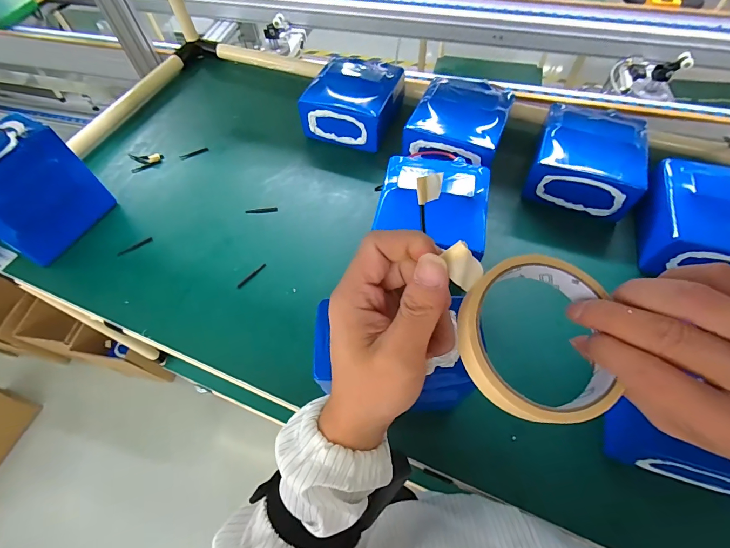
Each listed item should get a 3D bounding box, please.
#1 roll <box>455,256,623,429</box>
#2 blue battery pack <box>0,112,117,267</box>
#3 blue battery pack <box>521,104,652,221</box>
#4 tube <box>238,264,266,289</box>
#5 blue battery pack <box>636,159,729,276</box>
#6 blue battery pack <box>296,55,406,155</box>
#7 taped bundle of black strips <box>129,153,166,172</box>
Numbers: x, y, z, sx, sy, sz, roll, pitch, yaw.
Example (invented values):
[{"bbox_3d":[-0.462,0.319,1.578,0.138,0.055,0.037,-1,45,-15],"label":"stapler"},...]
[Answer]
[{"bbox_3d":[0.093,0.034,0.197,0.084,0.030,0.087,-1,59,2],"label":"roll"},{"bbox_3d":[-0.463,-0.107,0.508,0.062,0.172,0.144,18,62,13],"label":"blue battery pack"},{"bbox_3d":[0.331,-0.171,0.542,0.147,0.093,0.141,19,62,13],"label":"blue battery pack"},{"bbox_3d":[-0.162,0.003,0.514,0.006,0.004,0.050,37,68,22],"label":"tube"},{"bbox_3d":[0.457,-0.071,0.478,0.153,0.073,0.153,13,61,10],"label":"blue battery pack"},{"bbox_3d":[-0.019,-0.301,0.634,0.145,0.099,0.140,18,62,13],"label":"blue battery pack"},{"bbox_3d":[-0.388,-0.205,0.631,0.057,0.011,0.043,-31,63,-15],"label":"taped bundle of black strips"}]

